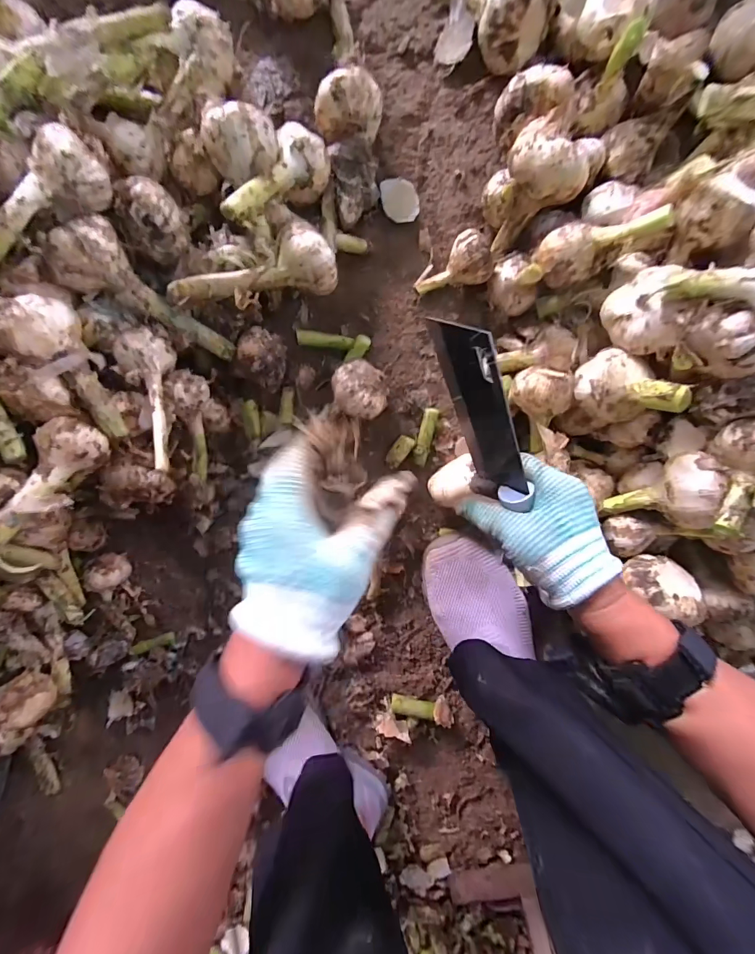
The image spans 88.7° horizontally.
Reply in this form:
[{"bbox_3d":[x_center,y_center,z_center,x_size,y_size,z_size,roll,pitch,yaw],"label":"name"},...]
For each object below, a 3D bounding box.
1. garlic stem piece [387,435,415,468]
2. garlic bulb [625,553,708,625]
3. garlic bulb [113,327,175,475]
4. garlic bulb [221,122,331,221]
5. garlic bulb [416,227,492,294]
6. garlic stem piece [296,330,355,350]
[{"bbox_3d":[0.023,-0.028,0.406,0.017,0.013,0.036,37,96,-5],"label":"garlic stem piece"},{"bbox_3d":[0.249,0.097,0.335,0.050,0.044,0.050,39,95,-6],"label":"garlic bulb"},{"bbox_3d":[-0.184,-0.059,0.313,0.038,0.034,0.118,-14,78,1],"label":"garlic bulb"},{"bbox_3d":[-0.087,-0.237,0.316,0.042,0.044,0.126,32,61,-5],"label":"garlic bulb"},{"bbox_3d":[0.074,-0.194,0.369,0.062,0.048,0.045,-37,97,4],"label":"garlic bulb"},{"bbox_3d":[-0.052,-0.137,0.389,0.056,0.012,0.013,5,98,-1],"label":"garlic stem piece"}]

